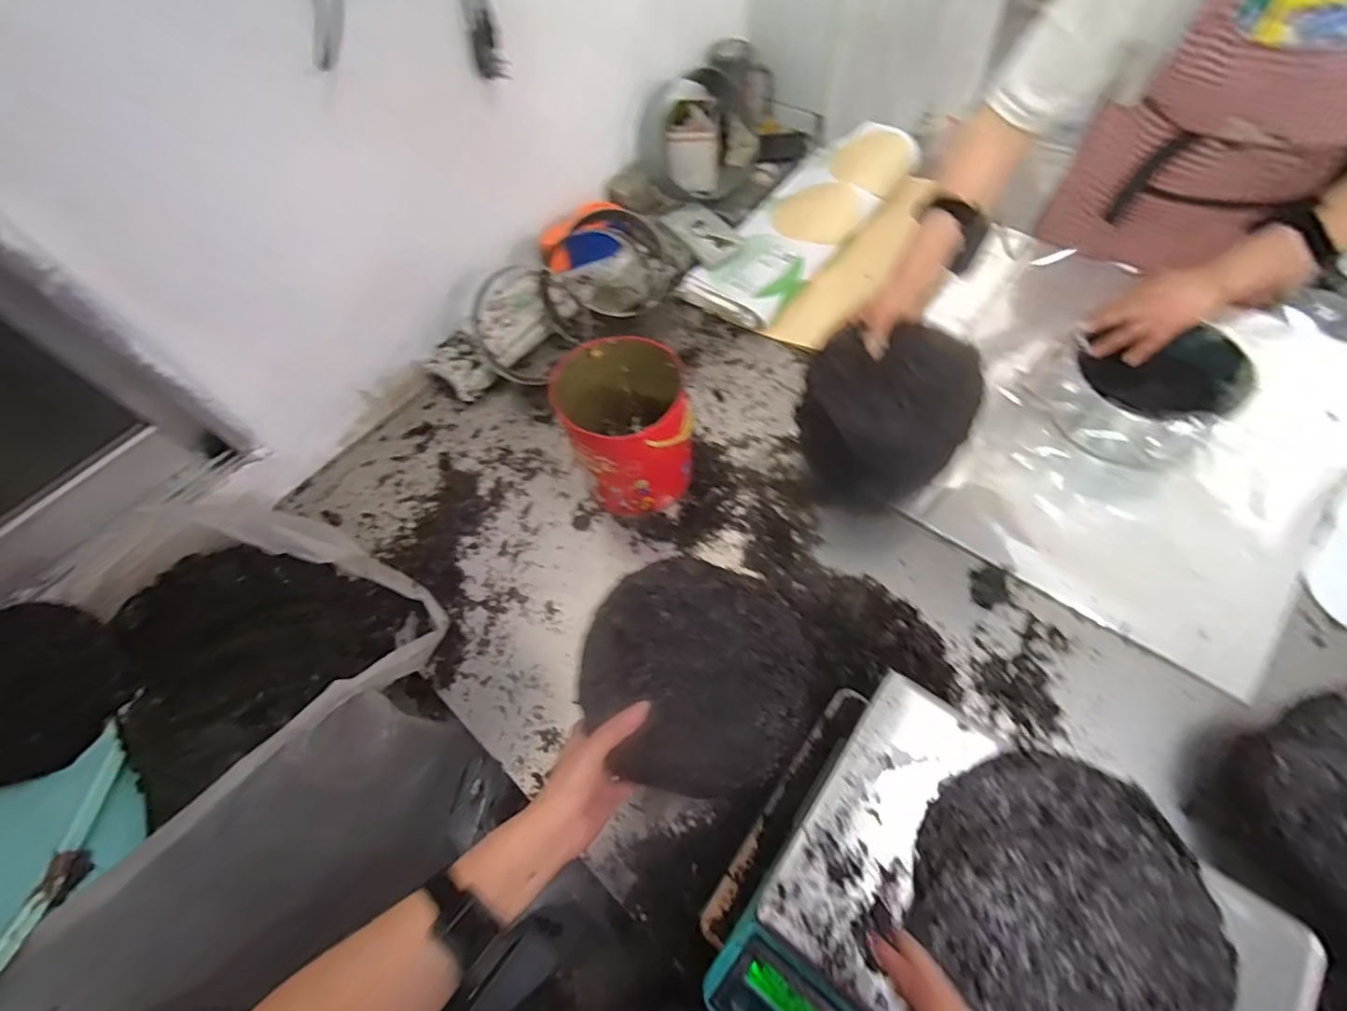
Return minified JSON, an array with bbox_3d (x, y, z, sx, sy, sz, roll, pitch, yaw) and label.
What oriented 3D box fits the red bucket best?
[{"bbox_3d":[-0.055,-0.099,0.811,0.156,0.185,0.165,-3,60,6],"label":"red bucket"}]

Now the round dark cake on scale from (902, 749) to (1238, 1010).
[{"bbox_3d":[0.284,0.287,0.433,0.198,0.024,0.190,-3,60,6],"label":"round dark cake on scale"}]

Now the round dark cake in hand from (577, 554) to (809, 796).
[{"bbox_3d":[0.018,0.146,0.531,0.193,0.030,0.193,-2,56,3],"label":"round dark cake in hand"}]

